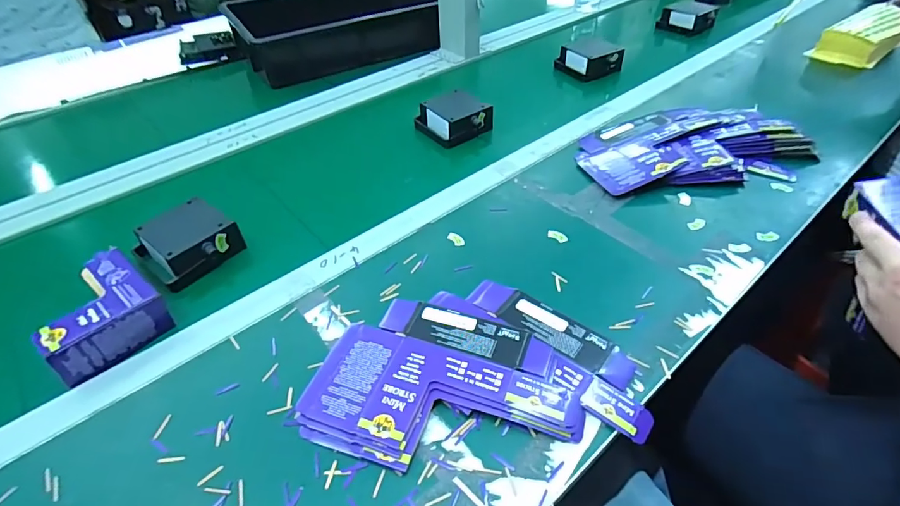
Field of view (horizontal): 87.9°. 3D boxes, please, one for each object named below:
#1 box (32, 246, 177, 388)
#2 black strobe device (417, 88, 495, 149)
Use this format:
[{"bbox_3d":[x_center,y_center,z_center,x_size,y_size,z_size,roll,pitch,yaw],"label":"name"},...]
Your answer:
[{"bbox_3d":[-0.339,0.055,0.447,0.096,0.048,0.099,28,50,28],"label":"box"},{"bbox_3d":[0.007,-0.209,0.723,0.090,0.038,0.095,-31,50,-28],"label":"black strobe device"}]

